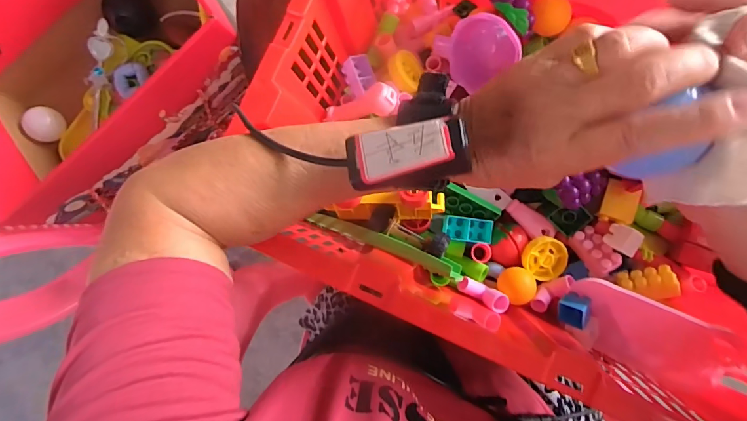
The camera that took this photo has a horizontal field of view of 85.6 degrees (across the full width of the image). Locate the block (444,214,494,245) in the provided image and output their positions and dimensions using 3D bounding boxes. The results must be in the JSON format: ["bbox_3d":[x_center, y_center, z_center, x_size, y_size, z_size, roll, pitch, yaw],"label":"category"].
[{"bbox_3d":[0.096,0.019,0.411,0.051,0.014,0.026,10,84,-6],"label":"block"}]

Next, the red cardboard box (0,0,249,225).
[{"bbox_3d":[-0.417,-0.199,0.603,0.434,0.179,0.286,-40,80,0],"label":"red cardboard box"}]

